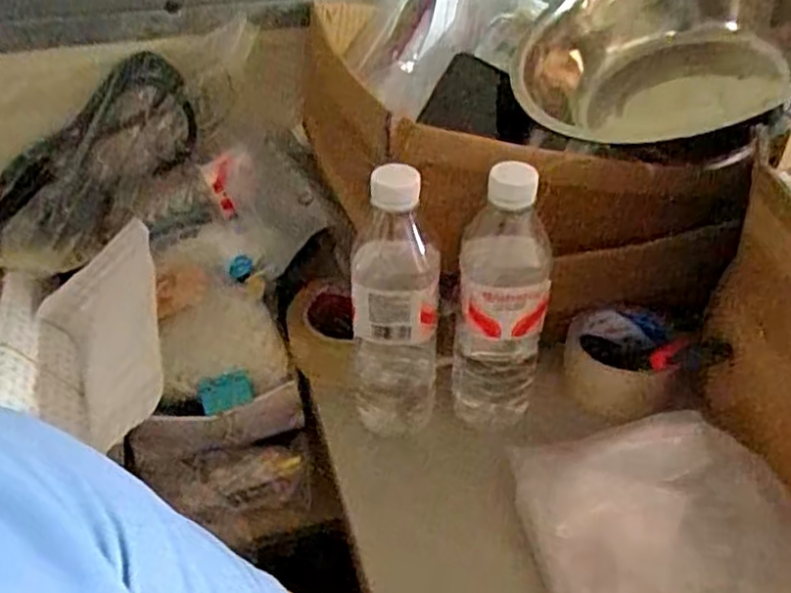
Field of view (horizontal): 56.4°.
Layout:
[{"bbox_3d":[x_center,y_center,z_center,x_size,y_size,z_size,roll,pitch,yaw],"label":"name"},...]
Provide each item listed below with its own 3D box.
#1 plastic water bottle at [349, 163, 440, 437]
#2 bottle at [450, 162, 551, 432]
[{"bbox_3d":[-0.002,0.006,0.546,0.063,0.222,0.067,1,38,2],"label":"plastic water bottle"},{"bbox_3d":[0.079,0.004,0.552,0.067,0.216,0.065,3,39,5],"label":"bottle"}]

